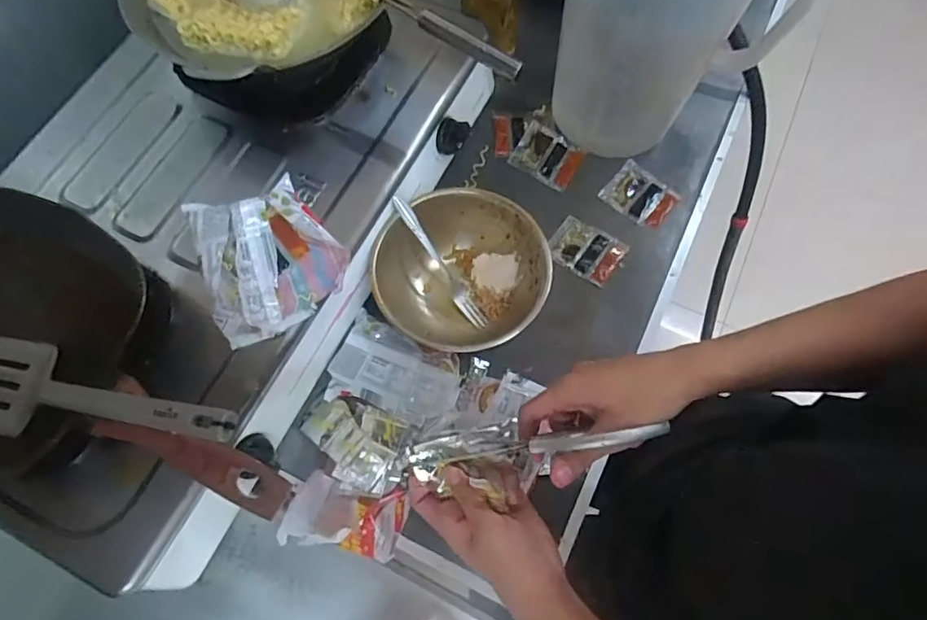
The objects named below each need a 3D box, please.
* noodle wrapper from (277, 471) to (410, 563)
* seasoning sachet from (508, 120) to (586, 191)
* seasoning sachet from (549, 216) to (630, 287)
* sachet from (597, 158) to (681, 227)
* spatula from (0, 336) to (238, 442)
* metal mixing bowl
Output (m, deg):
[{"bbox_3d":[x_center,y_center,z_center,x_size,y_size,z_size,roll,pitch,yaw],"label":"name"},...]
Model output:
[{"bbox_3d":[-0.118,0.203,0.543,0.116,0.060,0.078,9,71,3],"label":"noodle wrapper"},{"bbox_3d":[0.112,-0.207,0.721,0.086,0.005,0.070,31,73,10],"label":"seasoning sachet"},{"bbox_3d":[0.153,-0.075,0.675,0.085,0.007,0.064,33,74,11],"label":"seasoning sachet"},{"bbox_3d":[0.229,-0.150,0.698,0.084,0.005,0.067,39,75,13],"label":"sachet"},{"bbox_3d":[-0.300,0.068,0.418,0.320,0.035,0.077,3,69,24],"label":"spatula"},{"bbox_3d":[-0.003,-0.037,0.617,0.181,0.081,0.185,0,70,0],"label":"metal mixing bowl"}]

